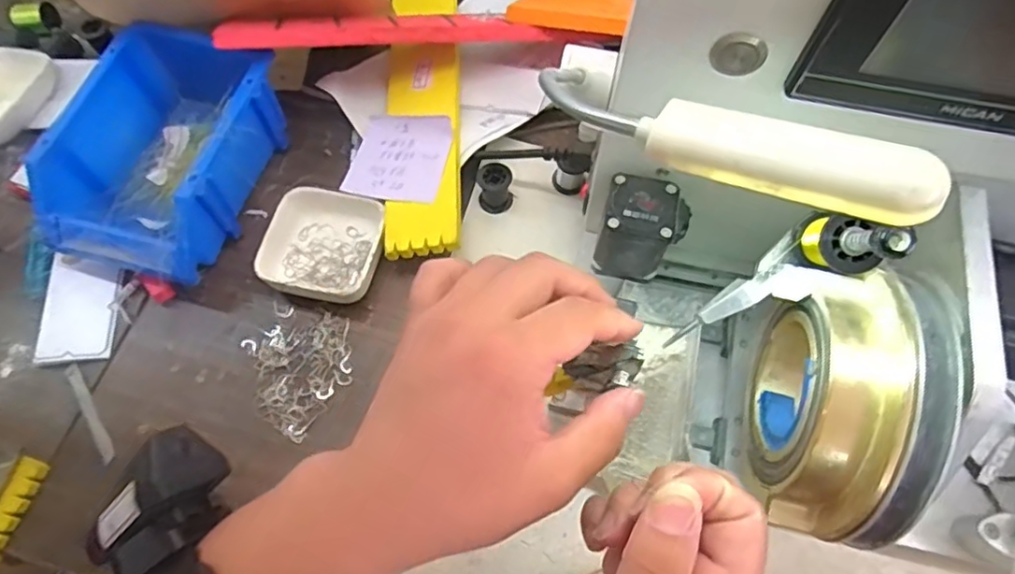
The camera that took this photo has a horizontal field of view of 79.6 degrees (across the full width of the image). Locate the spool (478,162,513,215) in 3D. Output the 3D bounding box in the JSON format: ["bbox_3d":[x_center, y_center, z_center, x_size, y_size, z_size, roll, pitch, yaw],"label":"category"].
[{"bbox_3d":[-0.010,-0.078,0.481,0.027,0.032,0.029,0,66,0],"label":"spool"}]

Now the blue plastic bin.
[{"bbox_3d":[-0.259,-0.100,0.462,0.126,0.074,0.181,21,67,10],"label":"blue plastic bin"}]

